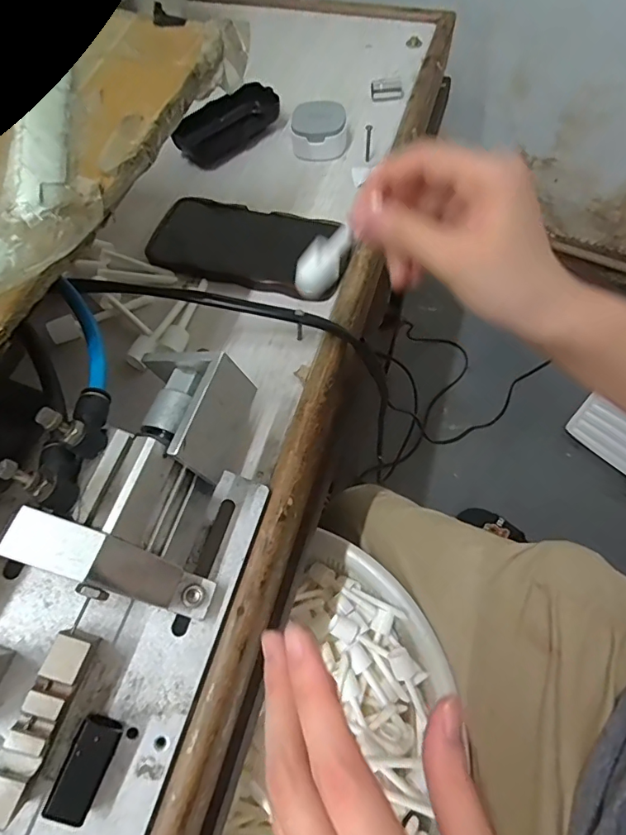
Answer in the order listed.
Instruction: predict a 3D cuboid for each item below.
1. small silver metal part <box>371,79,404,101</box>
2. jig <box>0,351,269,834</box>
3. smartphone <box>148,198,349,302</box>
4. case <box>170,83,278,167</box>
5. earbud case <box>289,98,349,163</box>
[{"bbox_3d":[0.079,-0.345,0.499,0.035,0.015,0.014,2,63,5],"label":"small silver metal part"},{"bbox_3d":[-0.136,0.135,0.206,0.135,0.101,0.380,14,64,10],"label":"jig"},{"bbox_3d":[-0.054,-0.149,0.405,0.169,0.009,0.081,13,64,10],"label":"smartphone"},{"bbox_3d":[-0.088,-0.296,0.478,0.056,0.024,0.108,39,71,20],"label":"case"},{"bbox_3d":[0.007,-0.282,0.465,0.052,0.027,0.059,4,63,5],"label":"earbud case"}]

